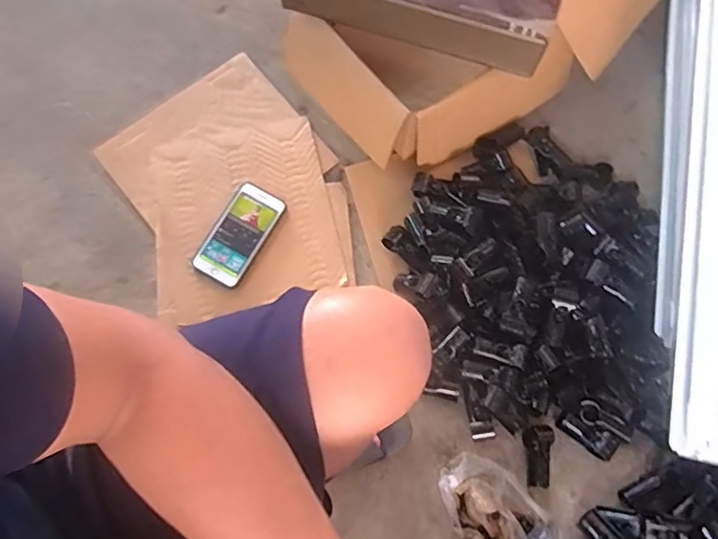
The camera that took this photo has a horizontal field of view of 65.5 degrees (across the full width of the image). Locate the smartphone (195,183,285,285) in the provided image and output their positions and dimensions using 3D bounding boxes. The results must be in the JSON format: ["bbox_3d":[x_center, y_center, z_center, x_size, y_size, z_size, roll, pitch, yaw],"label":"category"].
[{"bbox_3d":[-0.180,-0.055,0.844,0.081,0.013,0.154,28,76,7],"label":"smartphone"}]

